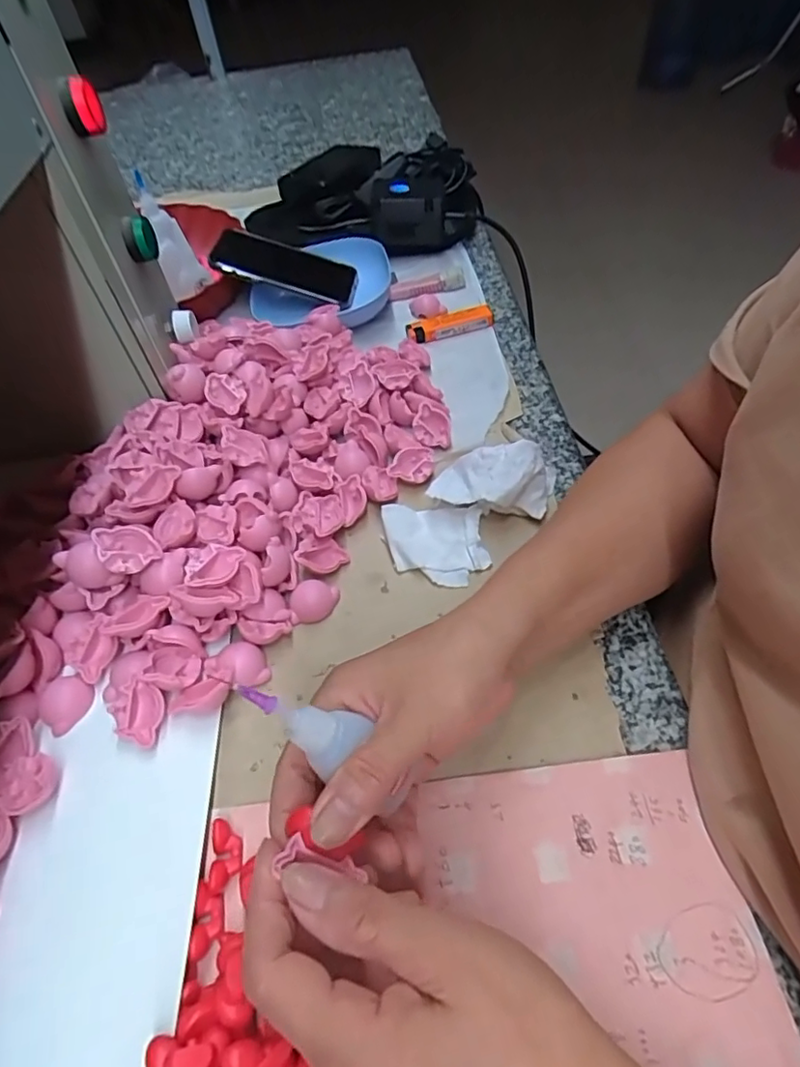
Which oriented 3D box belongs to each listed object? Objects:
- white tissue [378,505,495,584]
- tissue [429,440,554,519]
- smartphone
[{"bbox_3d":[0.023,0.006,0.389,0.069,0.013,0.056,3,52,2],"label":"white tissue"},{"bbox_3d":[0.065,-0.037,0.399,0.090,0.039,0.045,-3,52,4],"label":"tissue"},{"bbox_3d":[-0.111,-0.266,0.582,0.138,0.013,0.081,19,48,-4],"label":"smartphone"}]

